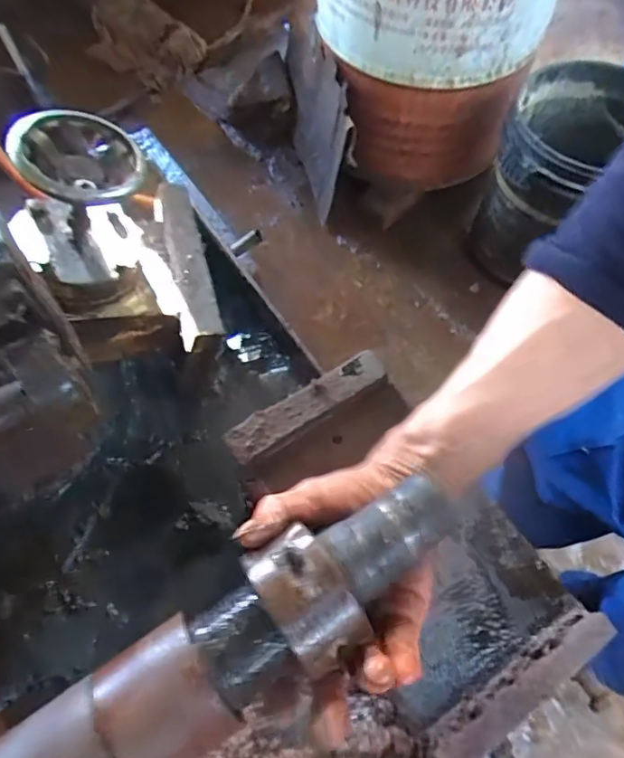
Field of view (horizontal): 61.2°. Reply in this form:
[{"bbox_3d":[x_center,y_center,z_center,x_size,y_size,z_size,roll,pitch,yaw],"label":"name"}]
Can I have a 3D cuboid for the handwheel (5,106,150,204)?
[{"bbox_3d":[-0.220,-0.206,0.503,0.110,0.031,0.110,-26,72,-35],"label":"handwheel"}]

